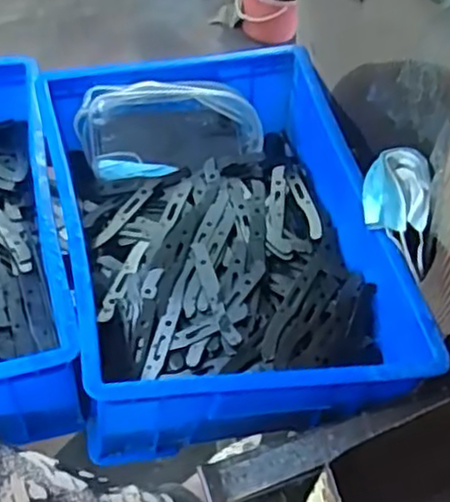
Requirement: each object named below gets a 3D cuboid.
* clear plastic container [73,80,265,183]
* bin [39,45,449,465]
[{"bbox_3d":[-0.059,-0.134,0.778,0.202,0.091,0.087,-5,56,-9],"label":"clear plastic container"},{"bbox_3d":[-0.004,-0.025,0.694,0.298,0.126,0.412,-8,57,-11],"label":"bin"}]

